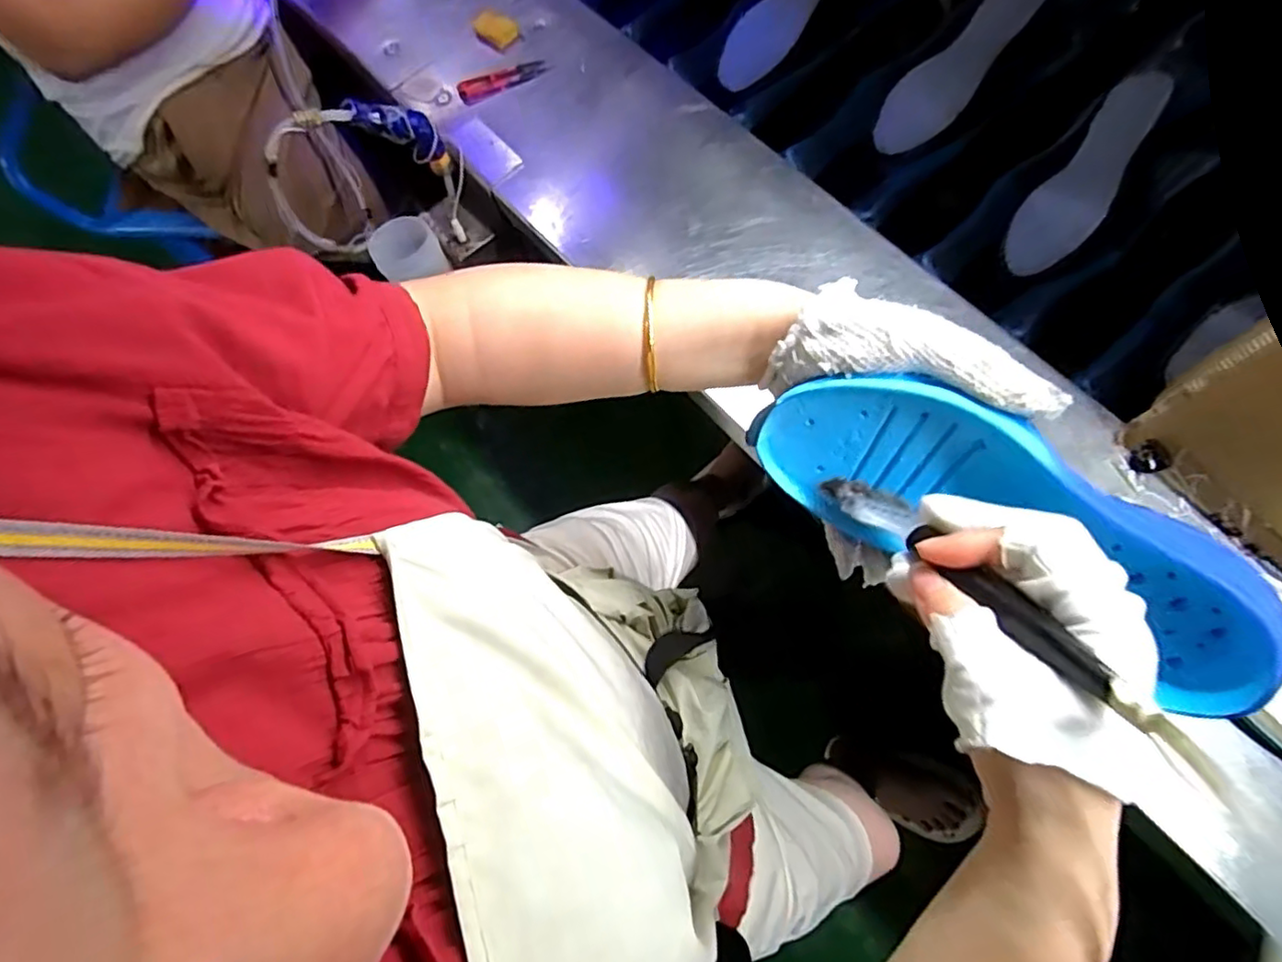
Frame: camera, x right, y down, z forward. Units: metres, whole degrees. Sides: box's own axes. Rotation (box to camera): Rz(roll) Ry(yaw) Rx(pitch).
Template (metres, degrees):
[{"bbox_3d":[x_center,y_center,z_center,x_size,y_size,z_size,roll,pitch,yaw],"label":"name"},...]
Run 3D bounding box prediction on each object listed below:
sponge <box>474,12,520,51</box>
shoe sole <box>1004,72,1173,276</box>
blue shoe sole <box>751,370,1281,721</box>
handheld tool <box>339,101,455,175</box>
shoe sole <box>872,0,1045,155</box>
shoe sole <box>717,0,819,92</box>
[{"bbox_3d":[-0.166,-0.519,0.737,0.048,0.024,0.023,-6,74,-2],"label":"sponge"},{"bbox_3d":[0.433,-0.299,0.619,0.070,0.017,0.211,37,99,38],"label":"shoe sole"},{"bbox_3d":[0.167,0.018,0.297,0.230,0.085,0.020,29,32,16],"label":"blue shoe sole"},{"bbox_3d":[-0.225,-0.342,0.632,0.031,0.144,0.041,36,104,9],"label":"handheld tool"},{"bbox_3d":[0.337,-0.442,0.676,0.208,0.008,0.065,-46,77,19],"label":"shoe sole"},{"bbox_3d":[0.167,-0.542,0.720,0.068,0.026,0.217,47,105,11],"label":"shoe sole"}]

